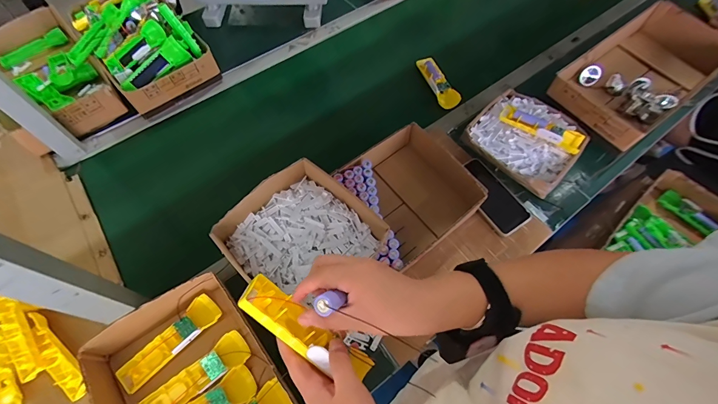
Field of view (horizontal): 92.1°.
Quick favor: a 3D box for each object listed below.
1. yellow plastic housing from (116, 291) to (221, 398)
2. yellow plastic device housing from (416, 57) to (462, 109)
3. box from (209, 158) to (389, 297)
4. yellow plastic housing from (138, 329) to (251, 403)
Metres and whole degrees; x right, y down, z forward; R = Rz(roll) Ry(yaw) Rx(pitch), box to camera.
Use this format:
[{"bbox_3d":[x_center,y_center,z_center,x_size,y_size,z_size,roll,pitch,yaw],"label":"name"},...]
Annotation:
[{"bbox_3d":[-0.301,0.225,0.554,0.050,0.027,0.164,39,69,19],"label":"yellow plastic housing"},{"bbox_3d":[0.190,-0.290,0.839,0.045,0.031,0.176,-18,63,-9],"label":"yellow plastic device housing"},{"bbox_3d":[-0.093,0.053,0.540,0.207,0.055,0.197,39,70,18],"label":"box"},{"bbox_3d":[-0.249,0.269,0.530,0.167,0.021,0.046,-35,67,-17],"label":"yellow plastic housing"}]

